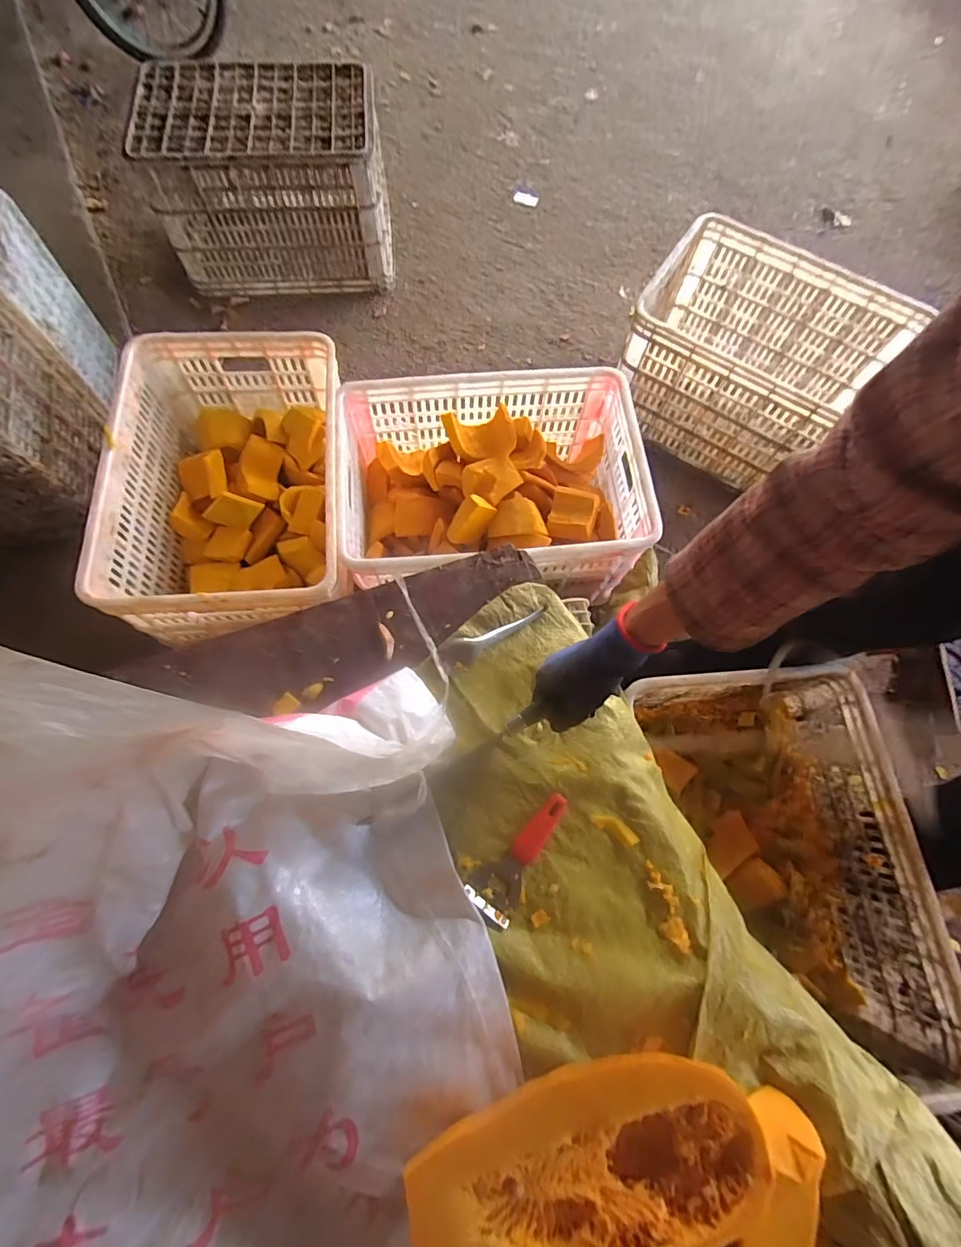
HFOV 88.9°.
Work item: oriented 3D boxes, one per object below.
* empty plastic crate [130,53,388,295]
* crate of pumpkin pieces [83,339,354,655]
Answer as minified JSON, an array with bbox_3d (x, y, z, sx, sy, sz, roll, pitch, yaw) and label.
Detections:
[{"bbox_3d":[-0.500,-1.078,1.215,0.530,0.320,0.302,-4,72,-4],"label":"empty plastic crate"},{"bbox_3d":[-0.429,-0.243,0.907,0.365,0.245,0.532,-5,72,-4],"label":"crate of pumpkin pieces"}]

